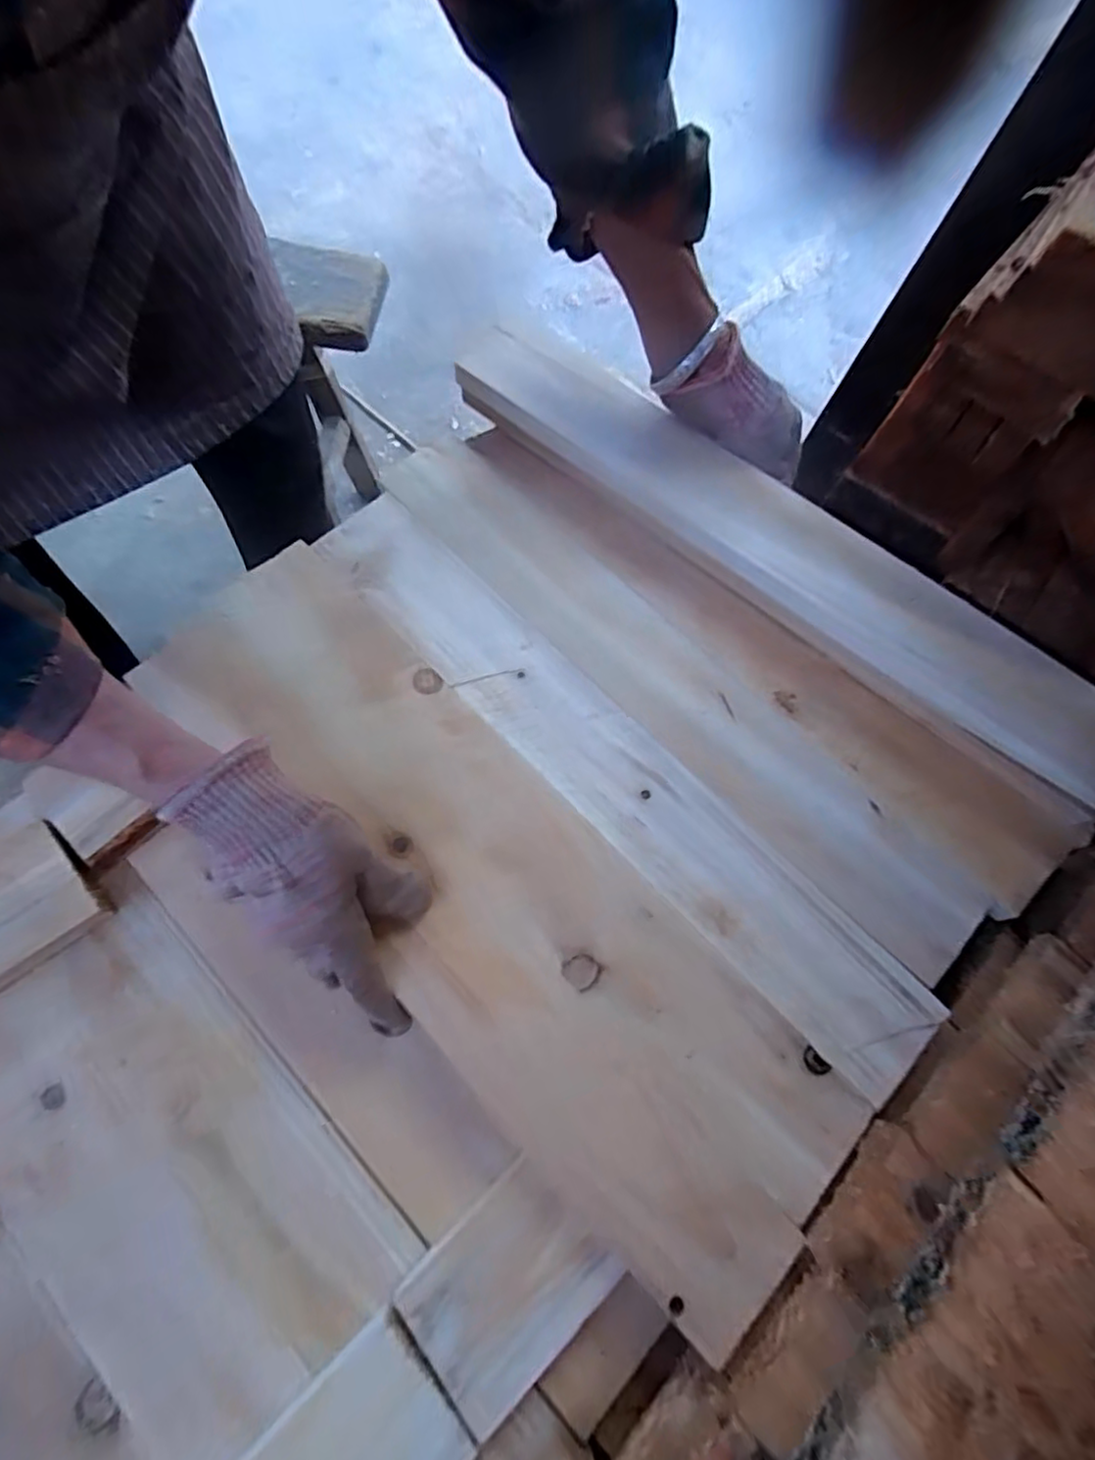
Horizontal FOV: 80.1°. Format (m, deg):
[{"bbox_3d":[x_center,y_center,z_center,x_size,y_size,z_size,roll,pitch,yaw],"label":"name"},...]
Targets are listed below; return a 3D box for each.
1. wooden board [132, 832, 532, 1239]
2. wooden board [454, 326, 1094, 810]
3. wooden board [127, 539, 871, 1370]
[{"bbox_3d":[-0.138,0.161,0.379,0.274,0.015,0.063,43,75,13],"label":"wooden board"},{"bbox_3d":[0.152,-0.132,0.449,0.512,0.028,0.075,38,74,13],"label":"wooden board"},{"bbox_3d":[-0.045,0.083,0.381,0.147,0.014,0.487,-39,76,-13],"label":"wooden board"}]

